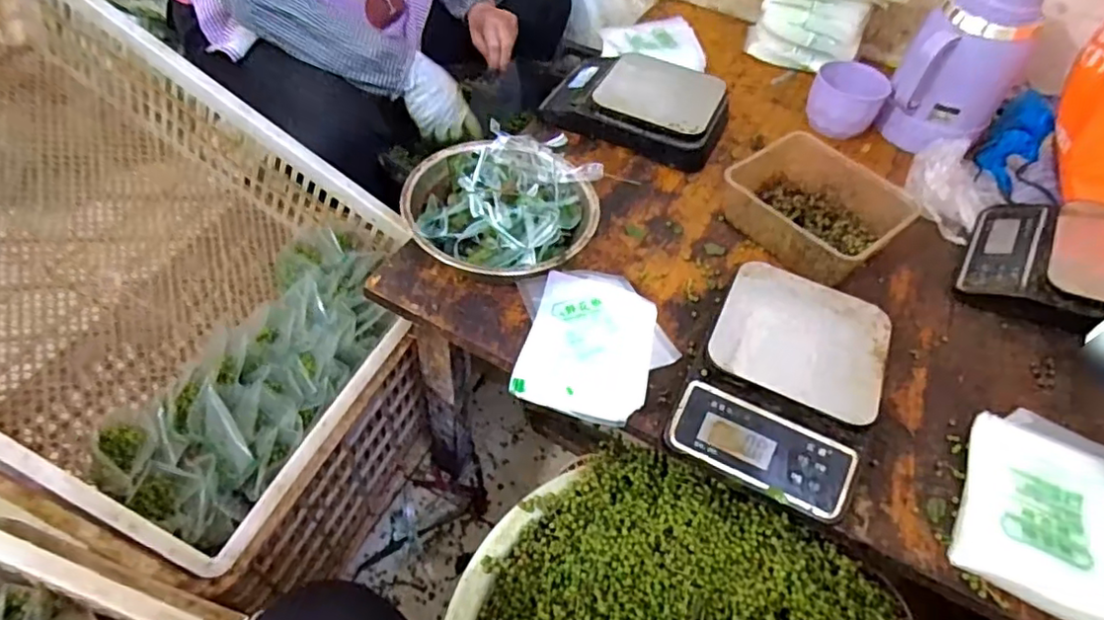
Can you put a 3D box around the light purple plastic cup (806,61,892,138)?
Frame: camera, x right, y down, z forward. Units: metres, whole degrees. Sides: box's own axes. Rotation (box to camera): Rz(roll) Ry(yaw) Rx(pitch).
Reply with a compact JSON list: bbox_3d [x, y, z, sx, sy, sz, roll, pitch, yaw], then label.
[{"bbox_3d":[0.392,-0.281,0.844,0.094,0.067,0.085,28,54,17],"label":"light purple plastic cup"}]

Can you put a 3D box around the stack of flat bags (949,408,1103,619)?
[{"bbox_3d":[0.395,0.162,0.503,0.114,0.037,0.151,25,53,14],"label":"stack of flat bags"}]

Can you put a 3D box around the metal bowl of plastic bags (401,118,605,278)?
[{"bbox_3d":[-0.050,-0.104,0.645,0.188,0.081,0.177,3,51,-3],"label":"metal bowl of plastic bags"}]

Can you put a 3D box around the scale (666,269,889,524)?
[{"bbox_3d":[0.207,0.057,0.554,0.146,0.047,0.209,25,53,14],"label":"scale"}]

